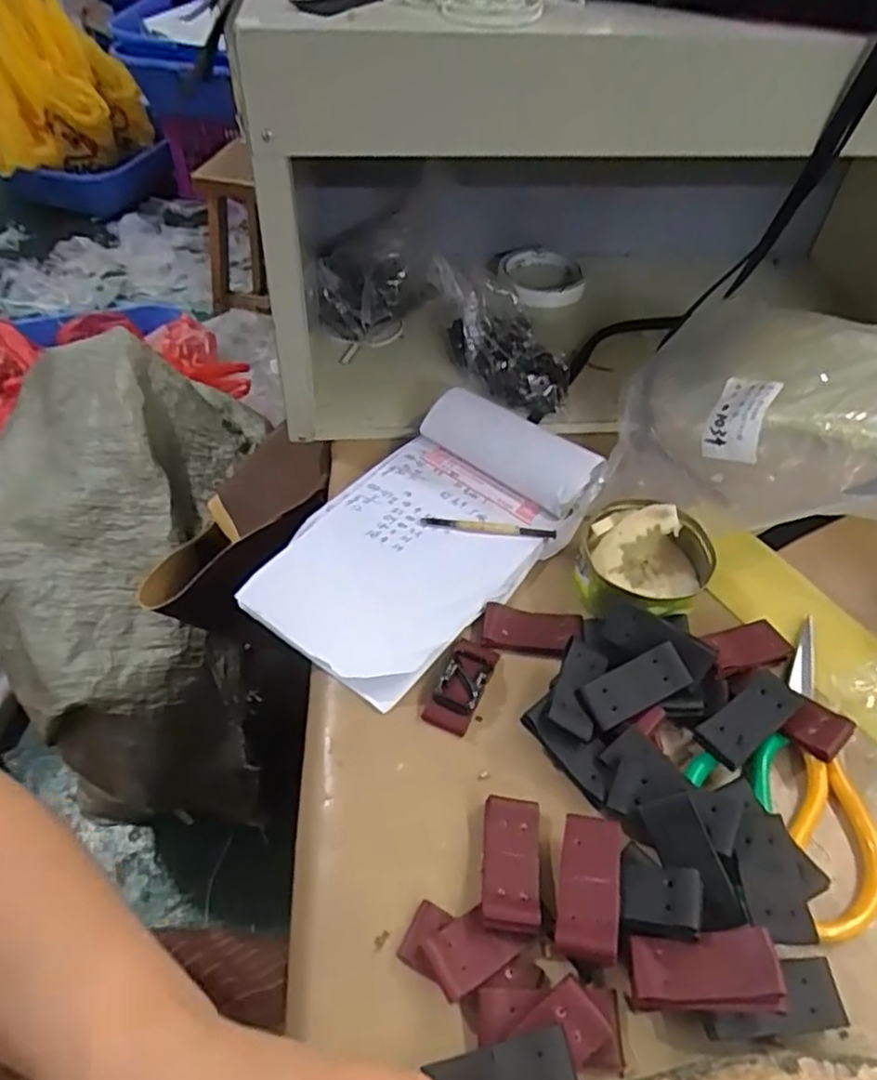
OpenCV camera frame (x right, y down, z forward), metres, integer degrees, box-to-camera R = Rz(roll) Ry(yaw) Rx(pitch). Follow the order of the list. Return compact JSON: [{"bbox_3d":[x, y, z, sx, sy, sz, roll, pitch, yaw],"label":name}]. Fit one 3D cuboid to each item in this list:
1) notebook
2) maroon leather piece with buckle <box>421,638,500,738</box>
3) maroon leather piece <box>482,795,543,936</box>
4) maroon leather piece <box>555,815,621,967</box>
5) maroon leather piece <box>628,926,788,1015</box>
[{"bbox_3d":[-0.010,-0.010,0.477,0.137,0.034,0.236,32,55,23],"label":"notebook"},{"bbox_3d":[0.014,0.085,0.413,0.028,0.011,0.059,23,51,16],"label":"maroon leather piece with buckle"},{"bbox_3d":[0.036,0.159,0.343,0.028,0.015,0.062,5,49,1],"label":"maroon leather piece"},{"bbox_3d":[0.070,0.163,0.327,0.029,0.014,0.063,9,49,5],"label":"maroon leather piece"},{"bbox_3d":[0.114,0.186,0.301,0.060,0.008,0.031,-10,32,14],"label":"maroon leather piece"}]

